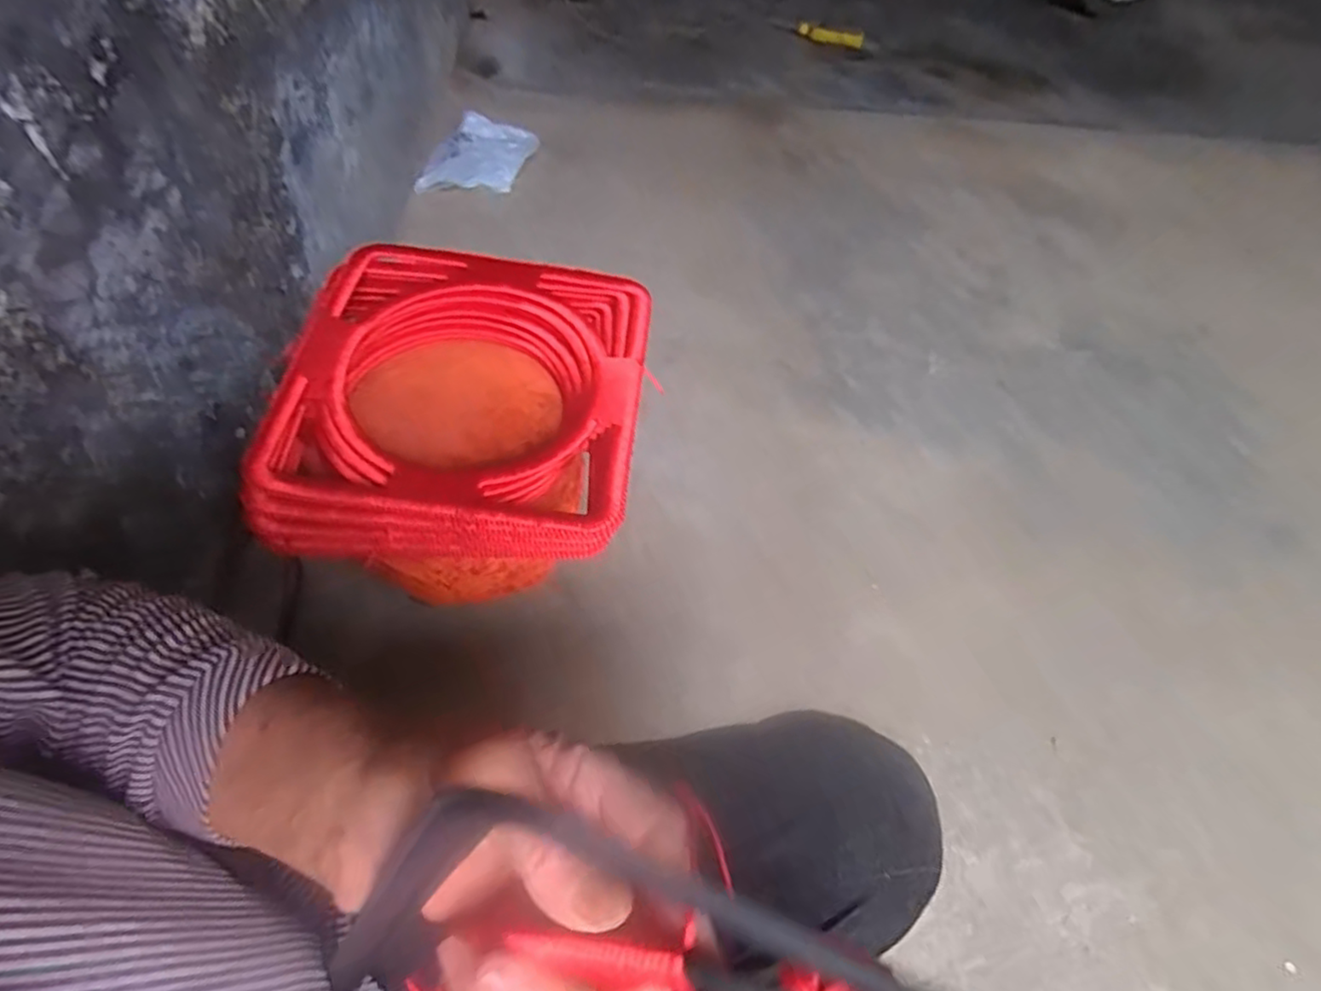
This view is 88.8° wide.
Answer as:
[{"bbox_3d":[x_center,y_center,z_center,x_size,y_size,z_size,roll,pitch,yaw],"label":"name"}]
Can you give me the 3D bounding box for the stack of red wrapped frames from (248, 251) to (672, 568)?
[{"bbox_3d":[-0.192,-0.106,0.692,0.347,0.094,0.338,1,57,-3],"label":"stack of red wrapped frames"}]

